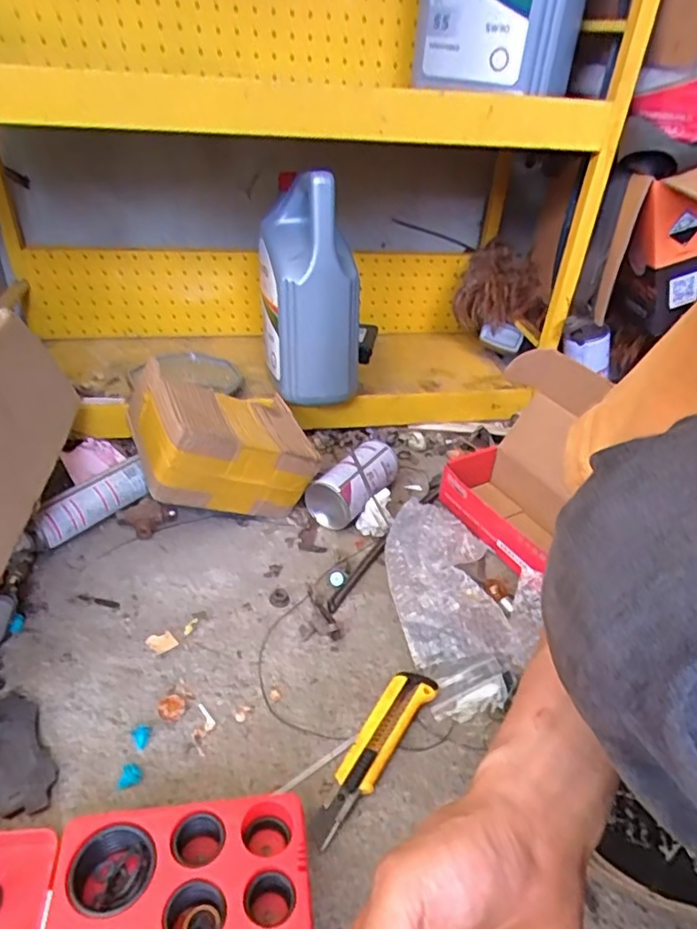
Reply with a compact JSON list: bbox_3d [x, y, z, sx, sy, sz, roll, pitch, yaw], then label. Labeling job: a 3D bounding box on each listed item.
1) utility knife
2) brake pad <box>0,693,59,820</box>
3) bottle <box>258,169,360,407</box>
[{"bbox_3d":[0.019,0.237,0.496,0.040,0.020,0.161,26,39,27],"label":"utility knife"},{"bbox_3d":[-0.264,0.228,0.463,0.045,0.016,0.103,-19,41,-32],"label":"brake pad"},{"bbox_3d":[-0.058,-0.237,0.802,0.111,0.289,0.149,-9,30,-21],"label":"bottle"}]

